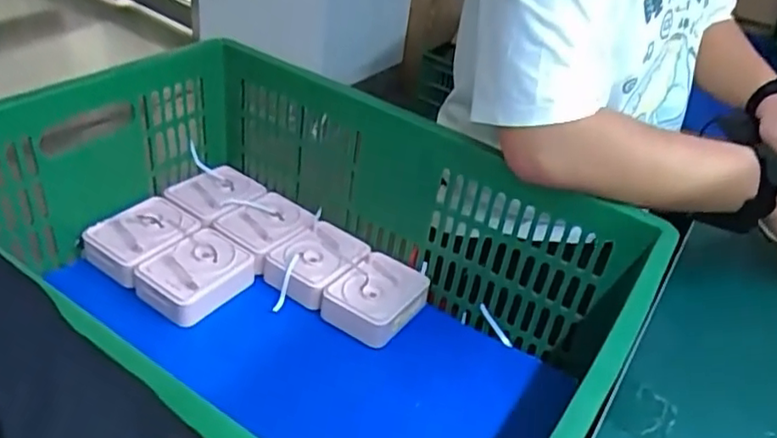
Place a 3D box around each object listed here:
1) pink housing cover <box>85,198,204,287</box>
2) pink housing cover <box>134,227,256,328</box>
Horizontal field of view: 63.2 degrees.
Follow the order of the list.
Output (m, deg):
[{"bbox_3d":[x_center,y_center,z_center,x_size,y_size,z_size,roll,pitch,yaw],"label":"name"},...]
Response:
[{"bbox_3d":[-0.325,0.024,0.835,0.097,0.034,0.134,24,38,23],"label":"pink housing cover"},{"bbox_3d":[-0.239,0.073,0.799,0.105,0.046,0.125,24,38,23],"label":"pink housing cover"}]

